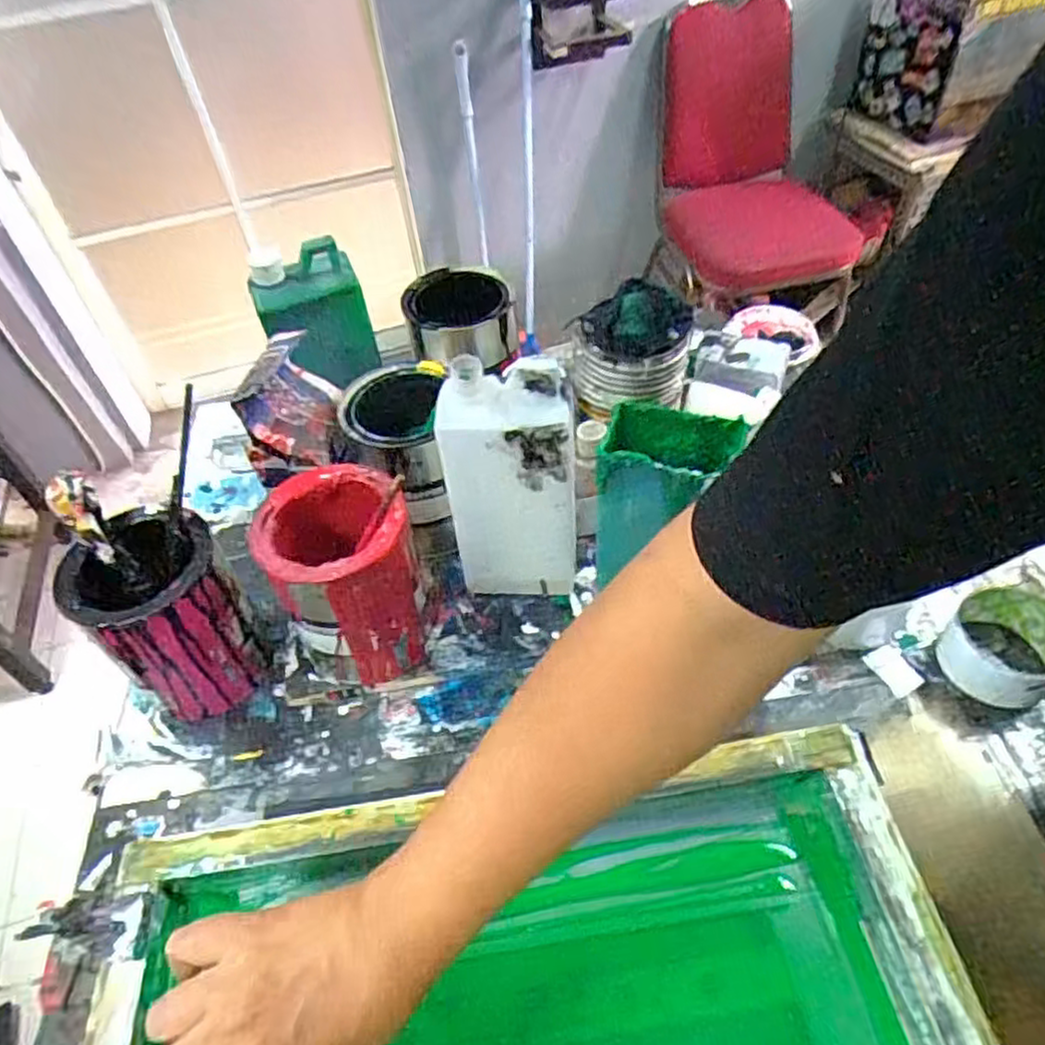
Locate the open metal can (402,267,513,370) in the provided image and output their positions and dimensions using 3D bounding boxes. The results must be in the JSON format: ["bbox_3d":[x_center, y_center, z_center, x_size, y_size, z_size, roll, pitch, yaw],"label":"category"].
[{"bbox_3d":[-0.059,-0.179,0.734,0.101,0.120,0.104,-8,49,-2],"label":"open metal can"}]

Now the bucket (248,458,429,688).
[{"bbox_3d":[-0.136,0.041,0.561,0.101,0.149,0.110,-3,49,3],"label":"bucket"}]

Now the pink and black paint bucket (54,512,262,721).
[{"bbox_3d":[-0.269,0.073,0.562,0.093,0.143,0.099,-3,49,3],"label":"pink and black paint bucket"}]

